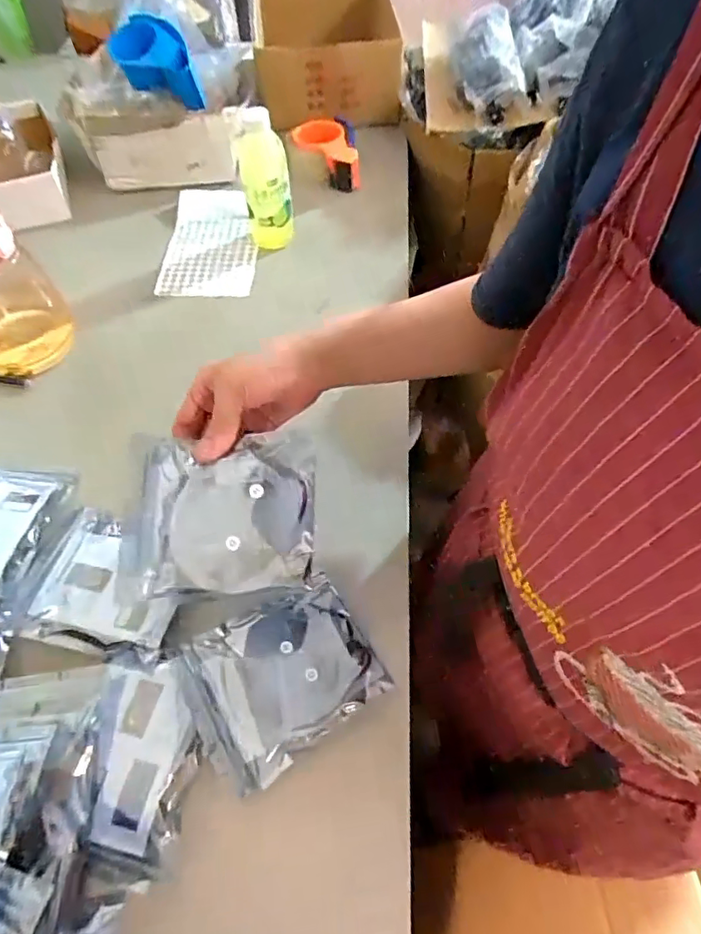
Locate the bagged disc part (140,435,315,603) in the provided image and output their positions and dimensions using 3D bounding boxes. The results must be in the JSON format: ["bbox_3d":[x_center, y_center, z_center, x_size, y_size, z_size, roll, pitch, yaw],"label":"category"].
[{"bbox_3d":[-0.099,0.031,0.408,0.142,0.016,0.122,-6,78,10],"label":"bagged disc part"}]

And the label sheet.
[{"bbox_3d":[-0.196,-0.324,0.774,0.124,0.017,0.219,0,62,-4],"label":"label sheet"}]

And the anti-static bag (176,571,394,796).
[{"bbox_3d":[-0.054,0.168,0.443,0.144,0.009,0.118,-25,61,-18],"label":"anti-static bag"}]

